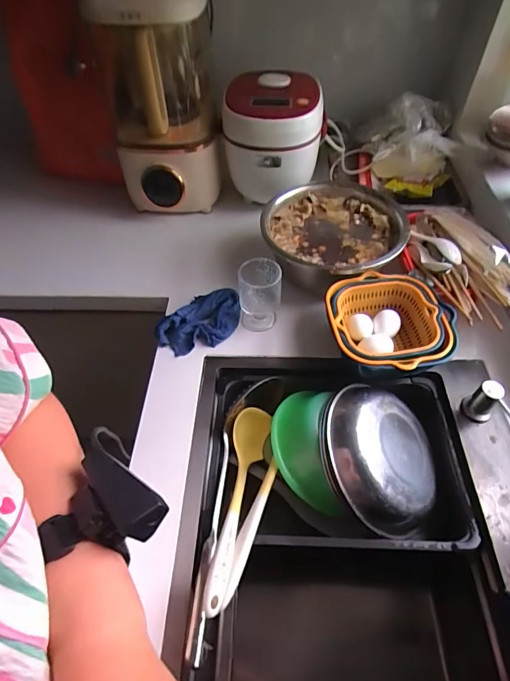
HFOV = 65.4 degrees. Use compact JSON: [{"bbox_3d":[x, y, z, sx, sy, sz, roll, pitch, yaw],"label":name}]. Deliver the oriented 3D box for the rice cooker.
[{"bbox_3d":[0.043,-0.413,0.847,0.185,0.222,0.201,11,52,10],"label":"rice cooker"}]

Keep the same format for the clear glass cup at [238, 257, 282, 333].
[{"bbox_3d":[0.008,-0.074,0.671,0.067,0.118,0.058,-3,51,0],"label":"clear glass cup"}]

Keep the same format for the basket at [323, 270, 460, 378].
[{"bbox_3d":[0.206,-0.013,0.623,0.182,0.081,0.177,-2,51,0],"label":"basket"}]

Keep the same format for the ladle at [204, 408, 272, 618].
[{"bbox_3d":[-0.020,0.209,0.544,0.053,0.063,0.305,5,28,6],"label":"ladle"}]

